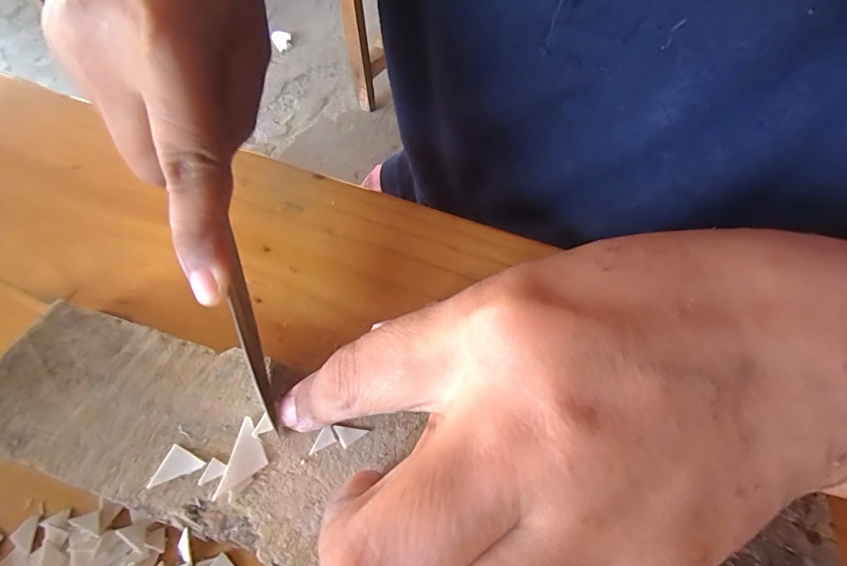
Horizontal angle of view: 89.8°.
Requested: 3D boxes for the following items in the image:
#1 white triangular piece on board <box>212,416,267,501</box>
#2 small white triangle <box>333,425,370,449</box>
[{"bbox_3d":[-0.054,0.053,0.130,0.011,0.004,0.023,9,55,4],"label":"white triangular piece on board"},{"bbox_3d":[-0.023,0.047,0.135,0.009,0.004,0.007,-28,60,-20],"label":"small white triangle"}]

